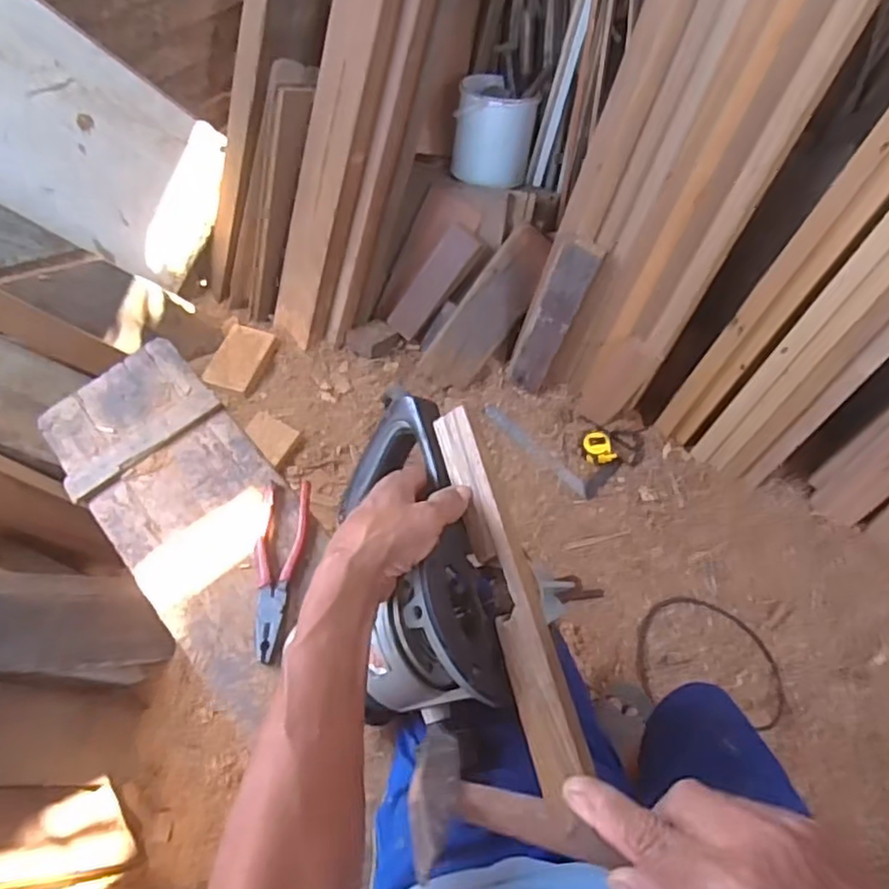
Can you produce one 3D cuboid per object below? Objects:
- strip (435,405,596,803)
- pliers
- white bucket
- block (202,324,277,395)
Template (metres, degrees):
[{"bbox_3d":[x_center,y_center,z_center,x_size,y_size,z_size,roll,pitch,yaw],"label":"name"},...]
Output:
[{"bbox_3d":[0.045,0.101,0.492,0.041,0.009,0.286,-31,62,27],"label":"strip"},{"bbox_3d":[-0.177,0.130,0.698,0.056,0.022,0.193,1,63,0],"label":"pliers"},{"bbox_3d":[0.114,-0.686,1.458,0.167,0.218,0.167,4,47,-4],"label":"white bucket"},{"bbox_3d":[-0.451,-0.192,1.452,0.106,0.020,0.164,19,64,9],"label":"block"}]

